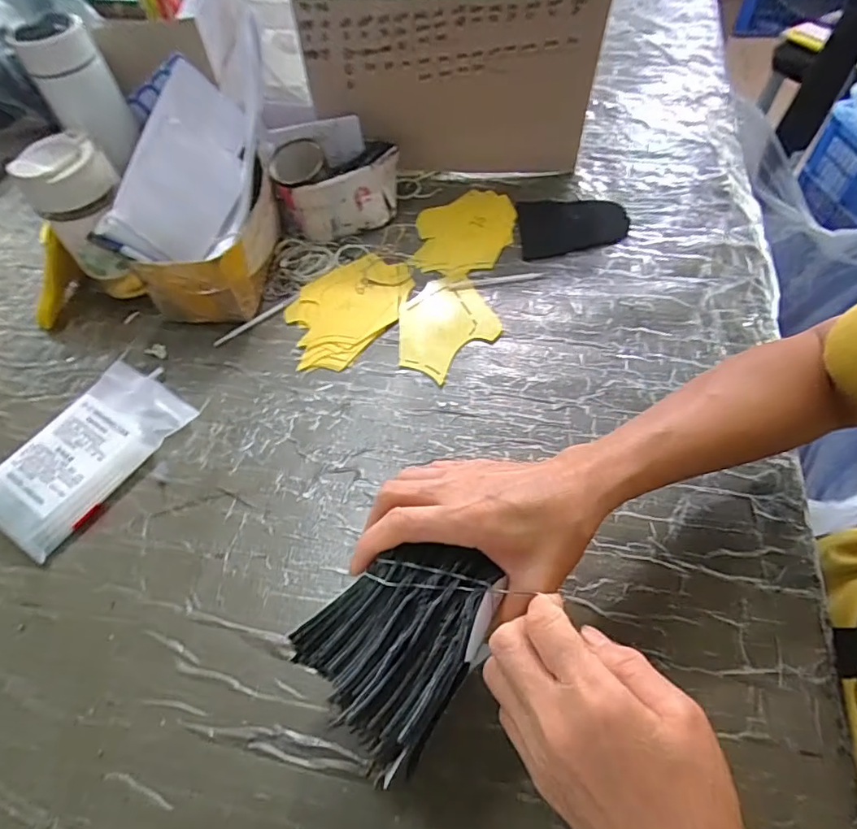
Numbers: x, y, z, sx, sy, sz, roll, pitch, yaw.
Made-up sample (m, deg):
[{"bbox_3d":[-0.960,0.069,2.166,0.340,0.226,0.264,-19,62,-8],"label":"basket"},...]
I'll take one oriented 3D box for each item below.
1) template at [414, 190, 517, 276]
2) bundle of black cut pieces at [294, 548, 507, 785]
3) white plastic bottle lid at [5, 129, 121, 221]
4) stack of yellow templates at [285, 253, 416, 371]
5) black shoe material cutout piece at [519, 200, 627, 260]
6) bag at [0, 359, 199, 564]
[{"bbox_3d":[0.044,-0.221,0.630,0.115,0.007,0.142,-2,56,5],"label":"template"},{"bbox_3d":[-0.013,0.125,0.302,0.088,0.048,0.112,32,89,26],"label":"bundle of black cut pieces"},{"bbox_3d":[-0.350,-0.234,0.517,0.078,0.053,0.074,-20,57,-8],"label":"white plastic bottle lid"},{"bbox_3d":[-0.089,-0.120,0.575,0.110,0.010,0.162,31,64,22],"label":"stack of yellow templates"},{"bbox_3d":[0.168,-0.219,0.610,0.123,0.007,0.090,-3,62,4],"label":"black shoe material cutout piece"},{"bbox_3d":[-0.314,0.033,0.484,0.104,0.027,0.176,27,62,21],"label":"bag"}]

